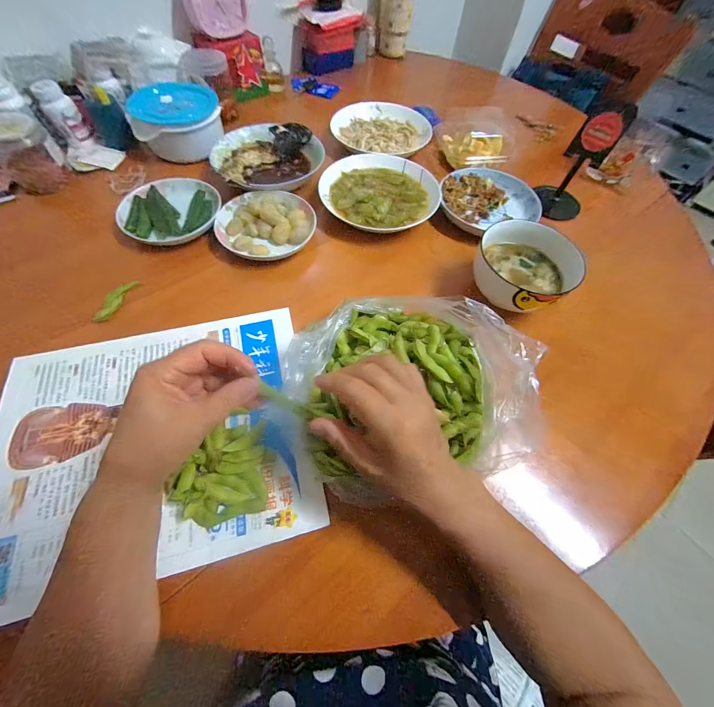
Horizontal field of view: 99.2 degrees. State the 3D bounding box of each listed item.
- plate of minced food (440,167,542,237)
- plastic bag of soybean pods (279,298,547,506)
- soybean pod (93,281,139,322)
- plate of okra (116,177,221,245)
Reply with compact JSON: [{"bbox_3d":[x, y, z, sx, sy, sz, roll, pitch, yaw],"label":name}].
[{"bbox_3d":[0.230,-0.281,0.554,0.168,0.027,0.153,0,62,-1],"label":"plate of minced food"},{"bbox_3d":[0.050,0.027,0.321,0.237,0.087,0.226,-25,65,-13],"label":"plastic bag of soybean pods"},{"bbox_3d":[-0.337,-0.075,0.424,0.017,0.014,0.074,18,63,9],"label":"soybean pod"},{"bbox_3d":[-0.306,-0.243,0.509,0.149,0.030,0.148,0,62,-1],"label":"plate of okra"}]

